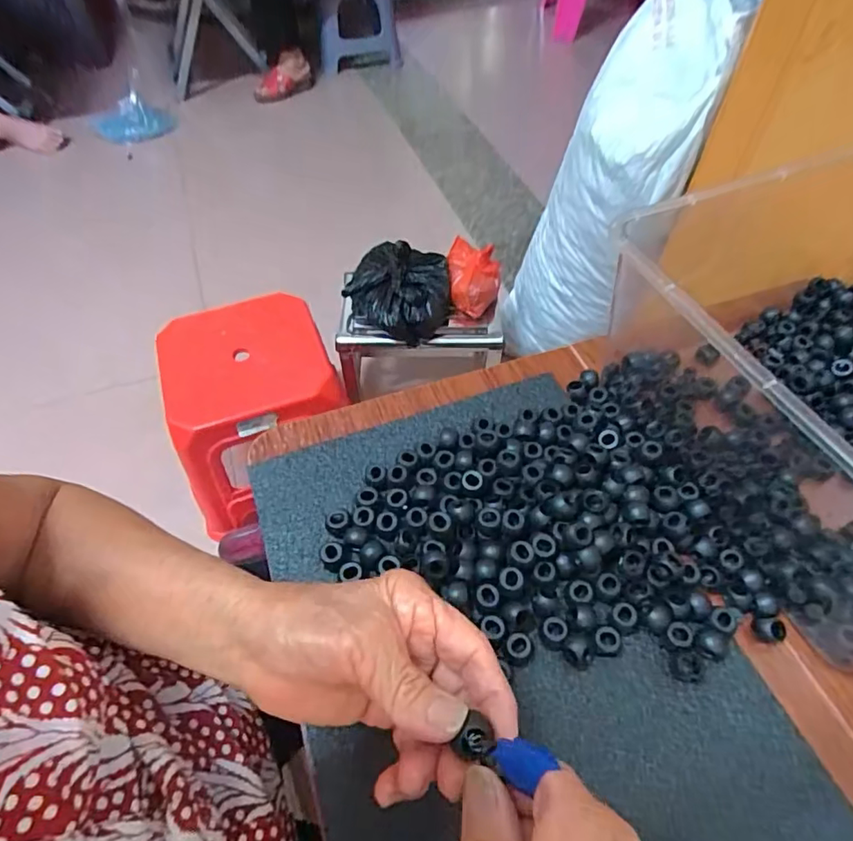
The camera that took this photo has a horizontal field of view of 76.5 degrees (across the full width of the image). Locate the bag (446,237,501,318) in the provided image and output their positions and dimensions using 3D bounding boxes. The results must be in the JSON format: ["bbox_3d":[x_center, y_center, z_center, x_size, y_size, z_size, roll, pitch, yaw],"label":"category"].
[{"bbox_3d":[0.084,-0.255,0.962,0.088,0.078,0.151,-4,55,-2],"label":"bag"}]

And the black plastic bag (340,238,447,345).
[{"bbox_3d":[-0.047,-0.227,0.923,0.173,0.087,0.191,4,55,3],"label":"black plastic bag"}]

